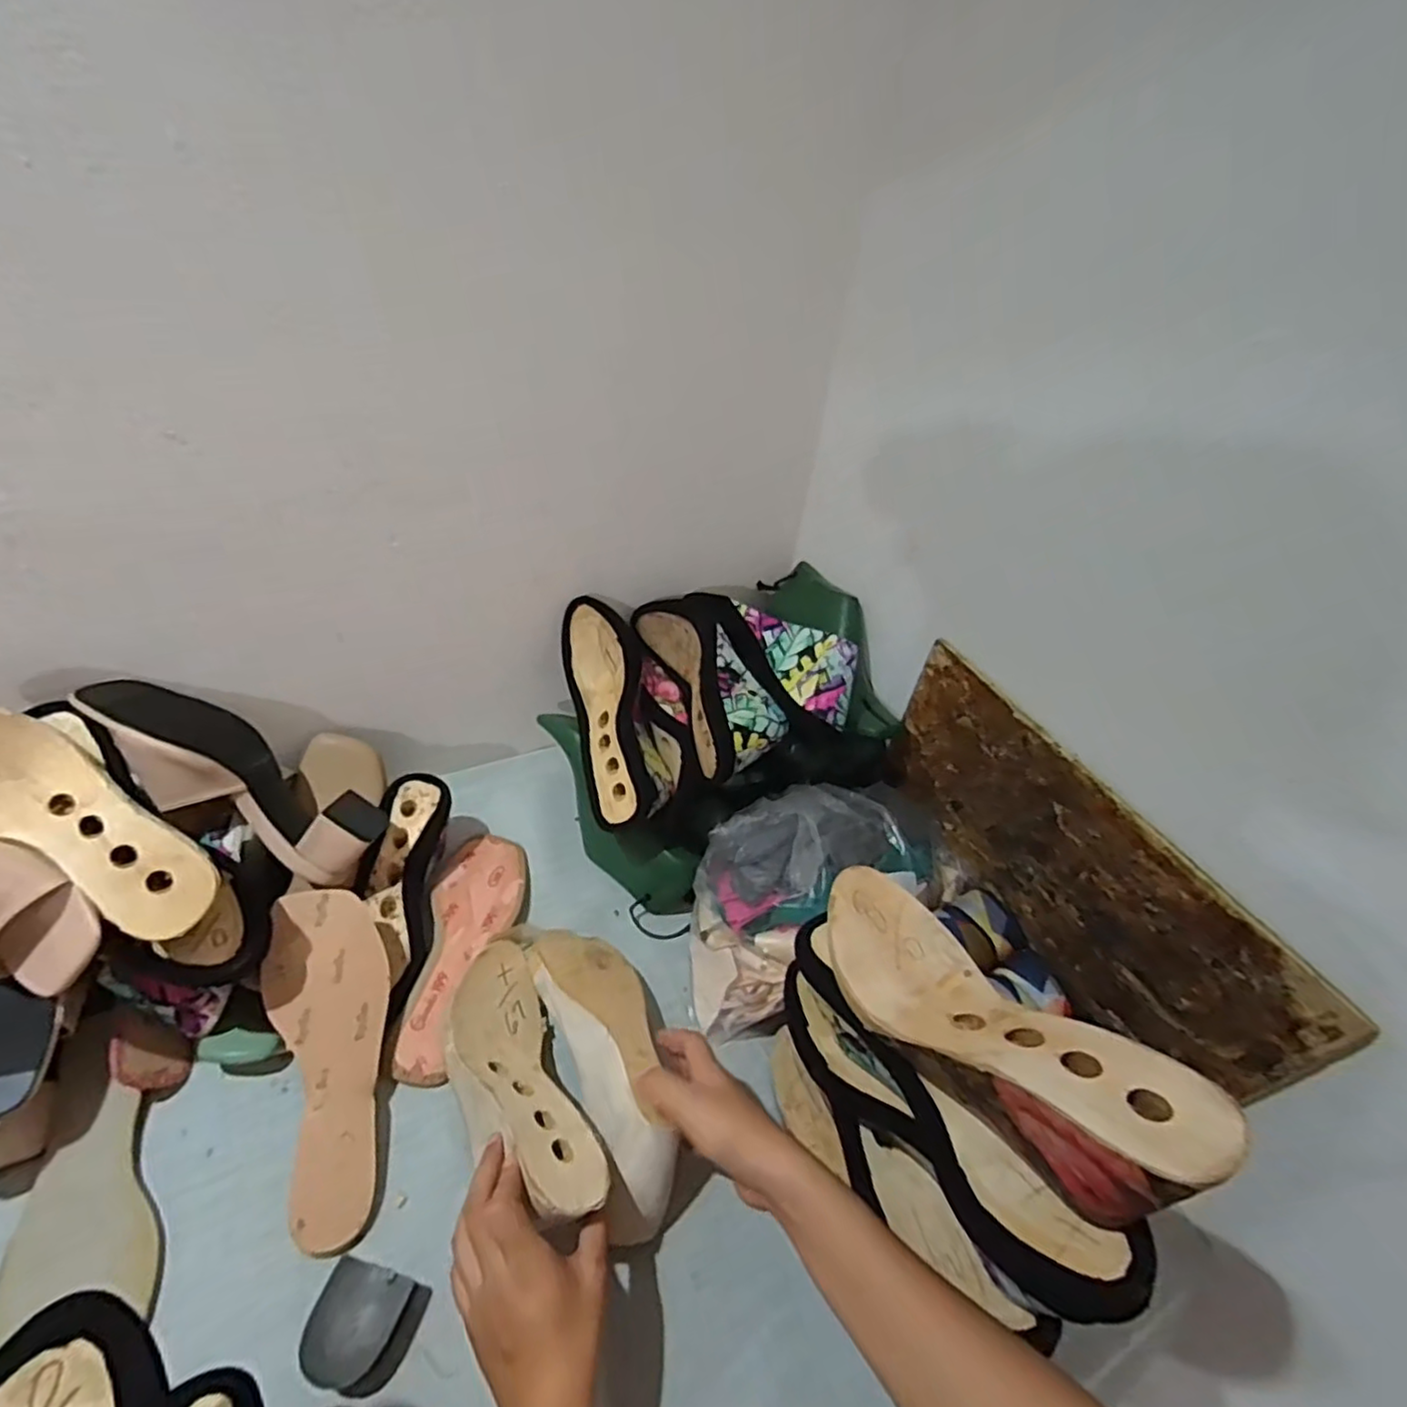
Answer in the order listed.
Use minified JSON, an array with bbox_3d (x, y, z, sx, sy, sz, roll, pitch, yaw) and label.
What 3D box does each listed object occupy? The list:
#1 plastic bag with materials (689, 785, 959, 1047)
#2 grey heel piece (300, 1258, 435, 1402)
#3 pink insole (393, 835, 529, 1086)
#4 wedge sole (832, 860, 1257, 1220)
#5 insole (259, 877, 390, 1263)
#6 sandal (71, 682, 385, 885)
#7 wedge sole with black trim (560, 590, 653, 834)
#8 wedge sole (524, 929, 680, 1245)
[{"bbox_3d":[0.101,0.167,0.627,0.265,0.138,0.153,-18,48,-25],"label":"plastic bag with materials"},{"bbox_3d":[-0.218,0.396,0.430,0.060,0.027,0.057,14,43,7],"label":"grey heel piece"},{"bbox_3d":[-0.217,0.217,0.619,0.078,0.014,0.230,6,42,-1],"label":"pink insole"},{"bbox_3d":[0.146,0.177,0.361,0.078,0.078,0.232,-13,16,-21],"label":"wedge sole"},{"bbox_3d":[-0.280,0.262,0.517,0.082,0.009,0.243,-12,64,-28],"label":"insole"},{"bbox_3d":[-0.390,0.064,0.567,0.238,0.071,0.096,41,41,-17],"label":"sandal"},{"bbox_3d":[-0.090,0.008,0.664,0.073,0.067,0.236,-7,62,-14],"label":"wedge sole with black trim"},{"bbox_3d":[-0.075,0.276,0.531,0.077,0.078,0.228,-13,41,-20],"label":"wedge sole"}]

